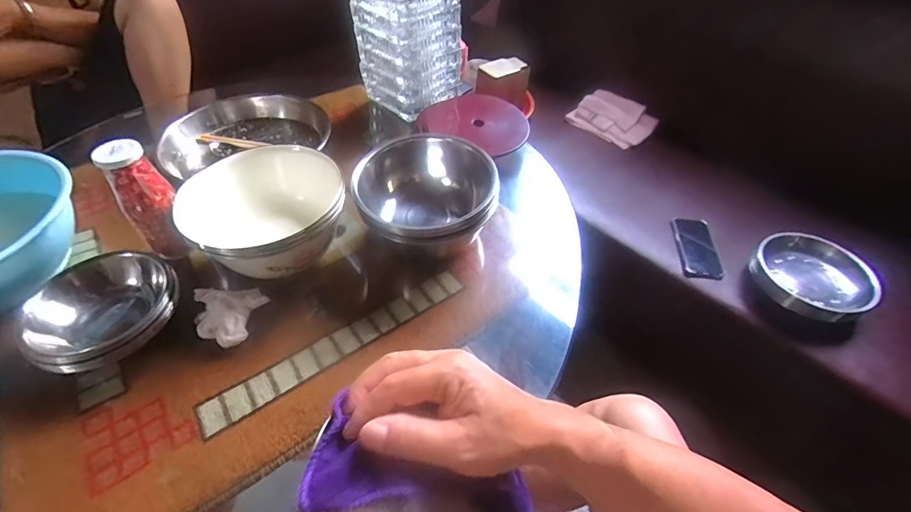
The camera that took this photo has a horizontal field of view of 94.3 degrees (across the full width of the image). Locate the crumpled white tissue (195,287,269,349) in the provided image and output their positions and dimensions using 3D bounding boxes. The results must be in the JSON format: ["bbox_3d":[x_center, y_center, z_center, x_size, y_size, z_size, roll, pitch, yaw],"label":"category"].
[{"bbox_3d":[-0.273,0.078,0.519,0.076,0.047,0.069,-9,49,-9],"label":"crumpled white tissue"}]

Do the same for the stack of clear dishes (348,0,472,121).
[{"bbox_3d":[-0.095,-0.416,0.818,0.170,0.199,0.157,33,55,25],"label":"stack of clear dishes"}]

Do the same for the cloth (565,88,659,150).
[{"bbox_3d":[0.457,-0.408,1.221,0.135,0.088,0.222,-36,58,-29],"label":"cloth"}]

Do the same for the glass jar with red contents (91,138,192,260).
[{"bbox_3d":[-0.390,-0.068,0.539,0.059,0.148,0.051,-31,55,-26],"label":"glass jar with red contents"}]

